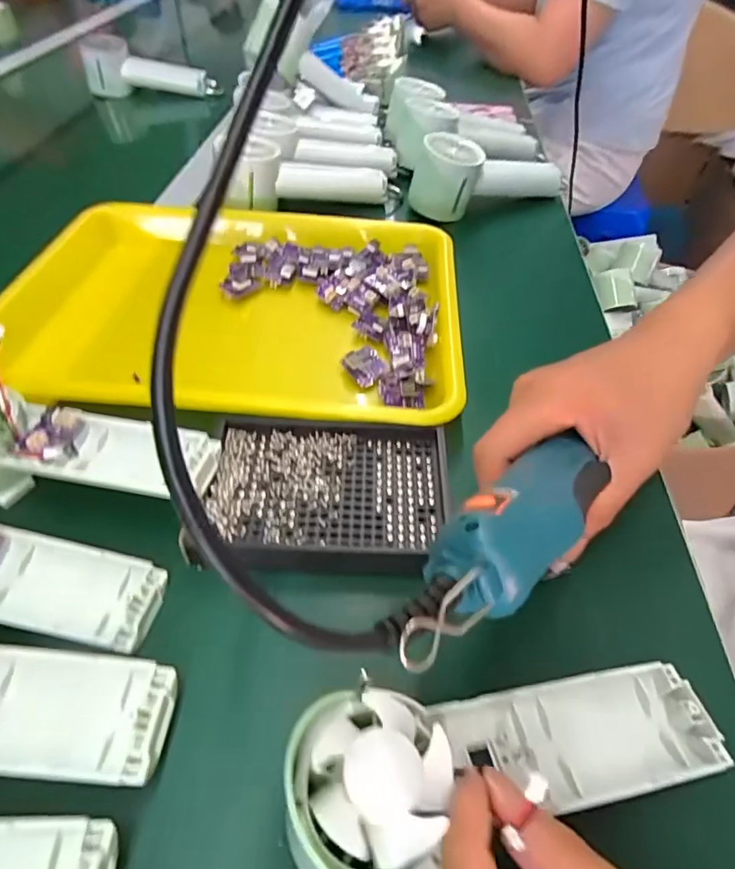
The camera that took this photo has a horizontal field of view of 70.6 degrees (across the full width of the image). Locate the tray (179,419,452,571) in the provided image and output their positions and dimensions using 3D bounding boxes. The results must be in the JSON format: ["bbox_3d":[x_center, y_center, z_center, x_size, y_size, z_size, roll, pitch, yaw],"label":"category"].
[{"bbox_3d":[-0.022,0.036,0.293,0.134,0.025,0.095,3,47,0],"label":"tray"}]

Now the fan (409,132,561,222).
[{"bbox_3d":[0.126,-0.281,0.555,0.183,0.066,0.060,-21,52,-21],"label":"fan"}]

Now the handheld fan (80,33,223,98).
[{"bbox_3d":[-0.333,-0.551,0.782,0.191,0.071,0.049,4,47,1],"label":"handheld fan"}]

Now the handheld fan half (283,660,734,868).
[{"bbox_3d":[0.057,0.124,0.197,0.171,0.030,0.064,3,45,-22],"label":"handheld fan half"}]

